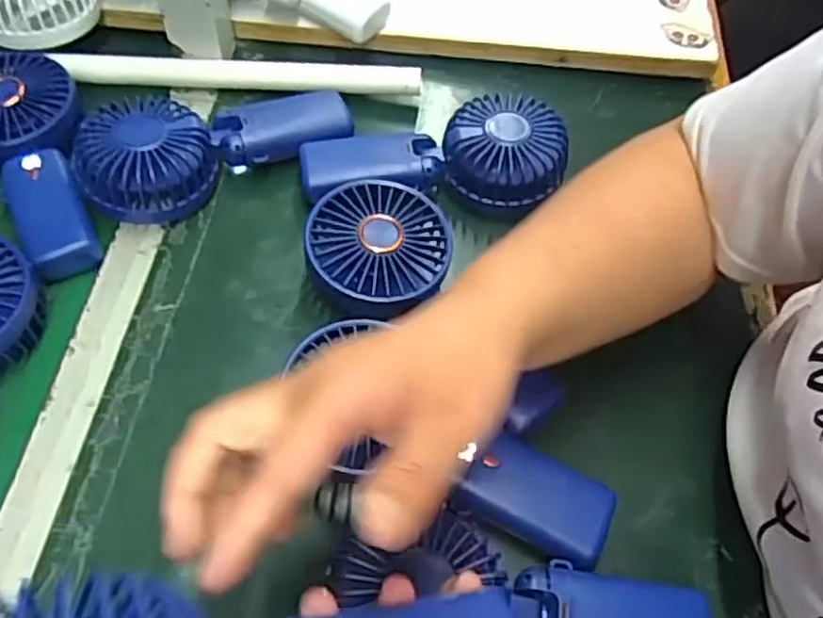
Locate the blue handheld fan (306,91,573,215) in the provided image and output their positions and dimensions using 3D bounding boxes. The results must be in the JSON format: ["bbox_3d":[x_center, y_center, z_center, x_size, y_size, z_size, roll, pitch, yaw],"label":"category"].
[{"bbox_3d":[0.016,-0.111,0.504,0.181,0.048,0.085,3,56,-1],"label":"blue handheld fan"}]

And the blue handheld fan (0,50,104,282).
[{"bbox_3d":[-0.266,-0.103,0.486,0.087,0.041,0.185,-15,59,-13],"label":"blue handheld fan"}]

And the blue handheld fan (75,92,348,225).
[{"bbox_3d":[-0.137,-0.114,0.492,0.177,0.052,0.075,-26,62,-19],"label":"blue handheld fan"}]

